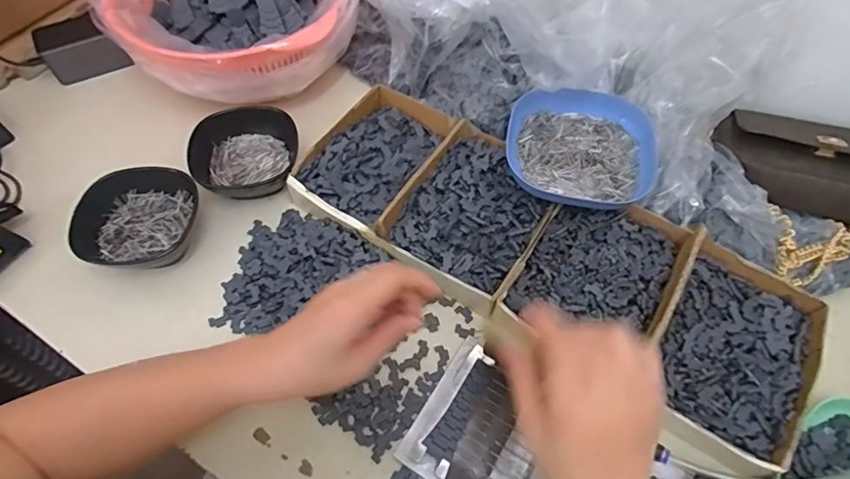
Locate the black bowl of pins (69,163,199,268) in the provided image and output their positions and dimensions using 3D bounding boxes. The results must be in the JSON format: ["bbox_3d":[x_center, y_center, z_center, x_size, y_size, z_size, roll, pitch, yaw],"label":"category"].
[{"bbox_3d":[-0.275,-0.017,0.476,0.096,0.047,0.105,1,58,-1],"label":"black bowl of pins"}]

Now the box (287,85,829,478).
[{"bbox_3d":[0.106,0.000,0.464,0.486,0.036,0.182,29,62,15],"label":"box"}]

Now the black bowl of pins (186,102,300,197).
[{"bbox_3d":[-0.191,-0.093,0.520,0.106,0.039,0.111,-11,59,-8],"label":"black bowl of pins"}]

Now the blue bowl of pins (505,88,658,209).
[{"bbox_3d":[0.157,-0.092,0.493,0.149,0.031,0.133,18,60,10],"label":"blue bowl of pins"}]

